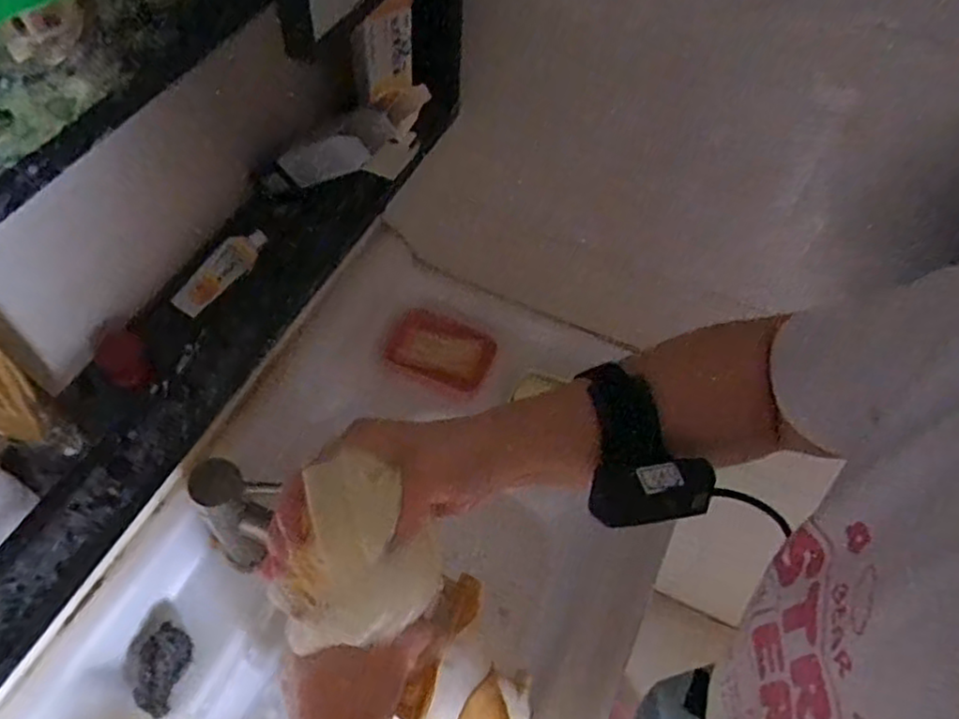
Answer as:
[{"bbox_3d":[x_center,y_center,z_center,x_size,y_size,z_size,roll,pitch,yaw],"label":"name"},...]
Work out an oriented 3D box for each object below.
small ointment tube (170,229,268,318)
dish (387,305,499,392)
[{"bbox_3d":[-0.201,-0.069,0.530,0.026,0.012,0.085,39,80,20],"label":"small ointment tube"},{"bbox_3d":[-0.047,-0.012,0.847,0.126,0.033,0.083,17,56,7],"label":"dish"}]

